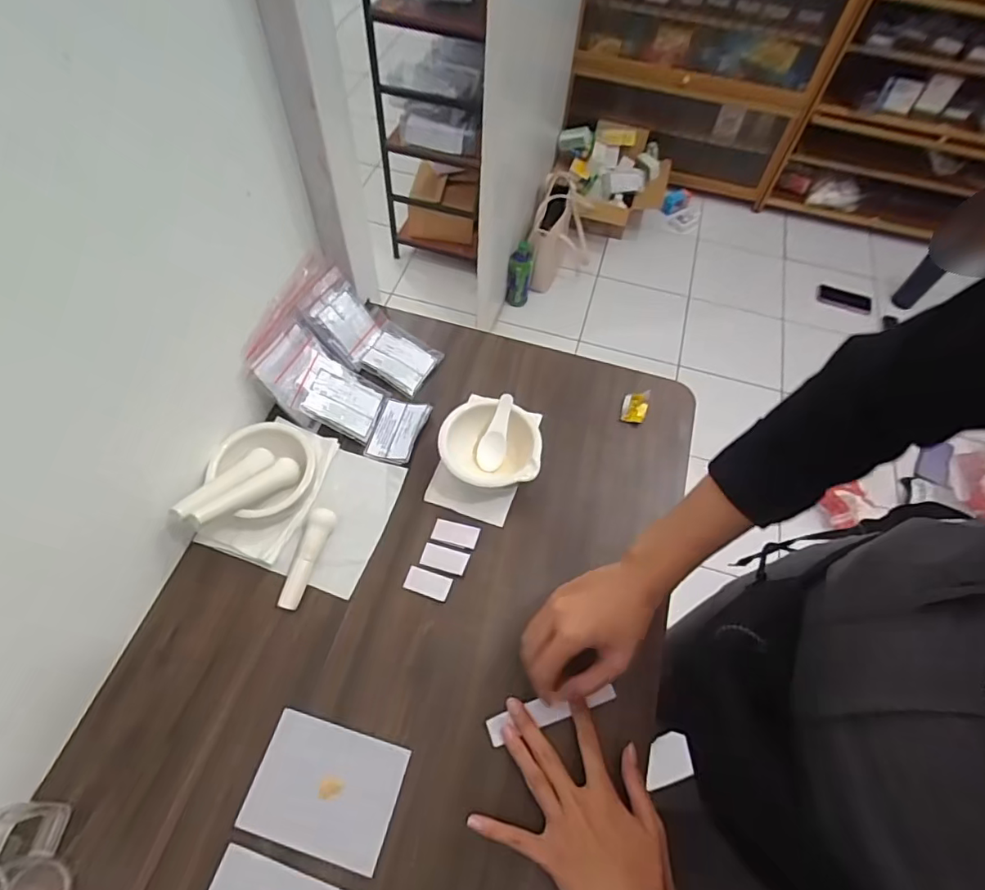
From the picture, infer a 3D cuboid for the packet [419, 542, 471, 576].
[{"bbox_3d":[-0.045,0.108,0.514,0.044,0.004,0.023,16,60,8],"label":"packet"}]

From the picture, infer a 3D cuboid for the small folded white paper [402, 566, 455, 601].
[{"bbox_3d":[-0.060,0.128,0.503,0.042,0.004,0.022,16,60,8],"label":"small folded white paper"}]

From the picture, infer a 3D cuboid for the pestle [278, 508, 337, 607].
[{"bbox_3d":[-0.170,0.105,0.500,0.024,0.028,0.091,12,60,6],"label":"pestle"}]

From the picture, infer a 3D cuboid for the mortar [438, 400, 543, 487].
[{"bbox_3d":[-0.001,0.006,0.547,0.098,0.050,0.091,0,59,-1],"label":"mortar"}]

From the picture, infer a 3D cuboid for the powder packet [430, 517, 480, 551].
[{"bbox_3d":[-0.036,0.086,0.528,0.045,0.004,0.024,15,60,8],"label":"powder packet"}]

